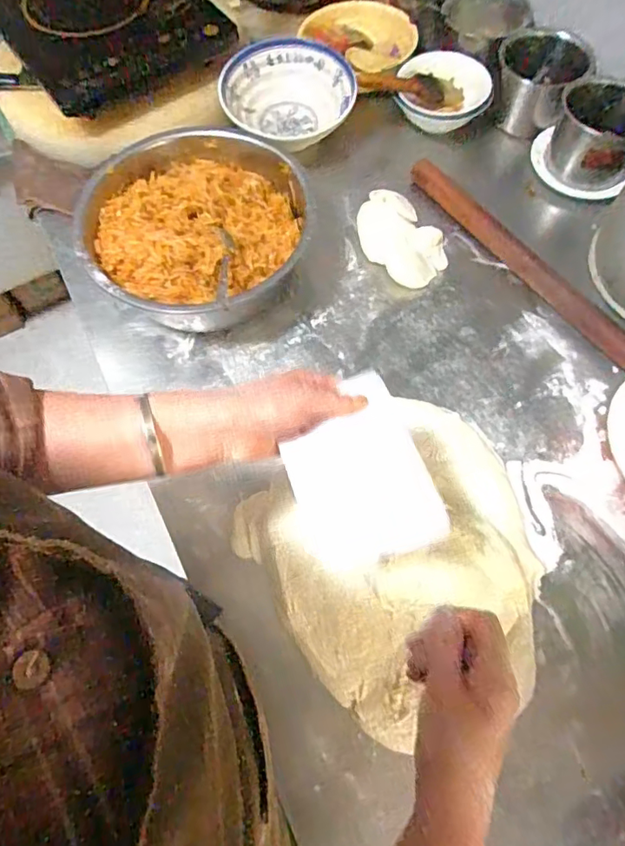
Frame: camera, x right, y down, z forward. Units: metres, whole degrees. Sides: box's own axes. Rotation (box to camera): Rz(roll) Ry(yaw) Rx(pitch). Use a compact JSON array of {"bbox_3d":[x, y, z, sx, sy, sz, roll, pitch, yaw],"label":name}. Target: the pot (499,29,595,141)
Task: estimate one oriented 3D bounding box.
[{"bbox_3d":[0.352,-0.533,0.836,0.138,0.100,0.124,27,67,12],"label":"pot"}]

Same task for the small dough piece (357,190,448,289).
[{"bbox_3d":[0.123,-0.267,0.755,0.097,0.026,0.156,-36,69,-15],"label":"small dough piece"}]

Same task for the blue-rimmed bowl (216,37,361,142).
[{"bbox_3d":[-0.040,-0.496,0.839,0.208,0.084,0.225,3,64,2],"label":"blue-rimmed bowl"}]

